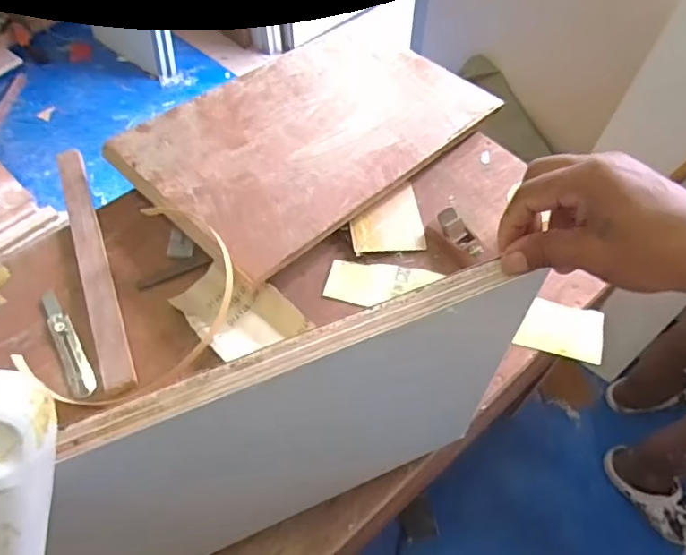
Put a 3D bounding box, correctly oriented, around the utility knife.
[{"bbox_3d":[-0.366,0.086,0.747,0.032,0.017,0.172,-25,61,-15],"label":"utility knife"}]

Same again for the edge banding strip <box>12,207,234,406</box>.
[{"bbox_3d":[-0.263,0.038,0.734,0.226,0.027,0.289,19,69,18],"label":"edge banding strip"}]

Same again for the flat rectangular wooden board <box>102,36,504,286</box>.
[{"bbox_3d":[-0.049,-0.245,0.922,0.362,0.025,0.554,38,60,23],"label":"flat rectangular wooden board"}]

